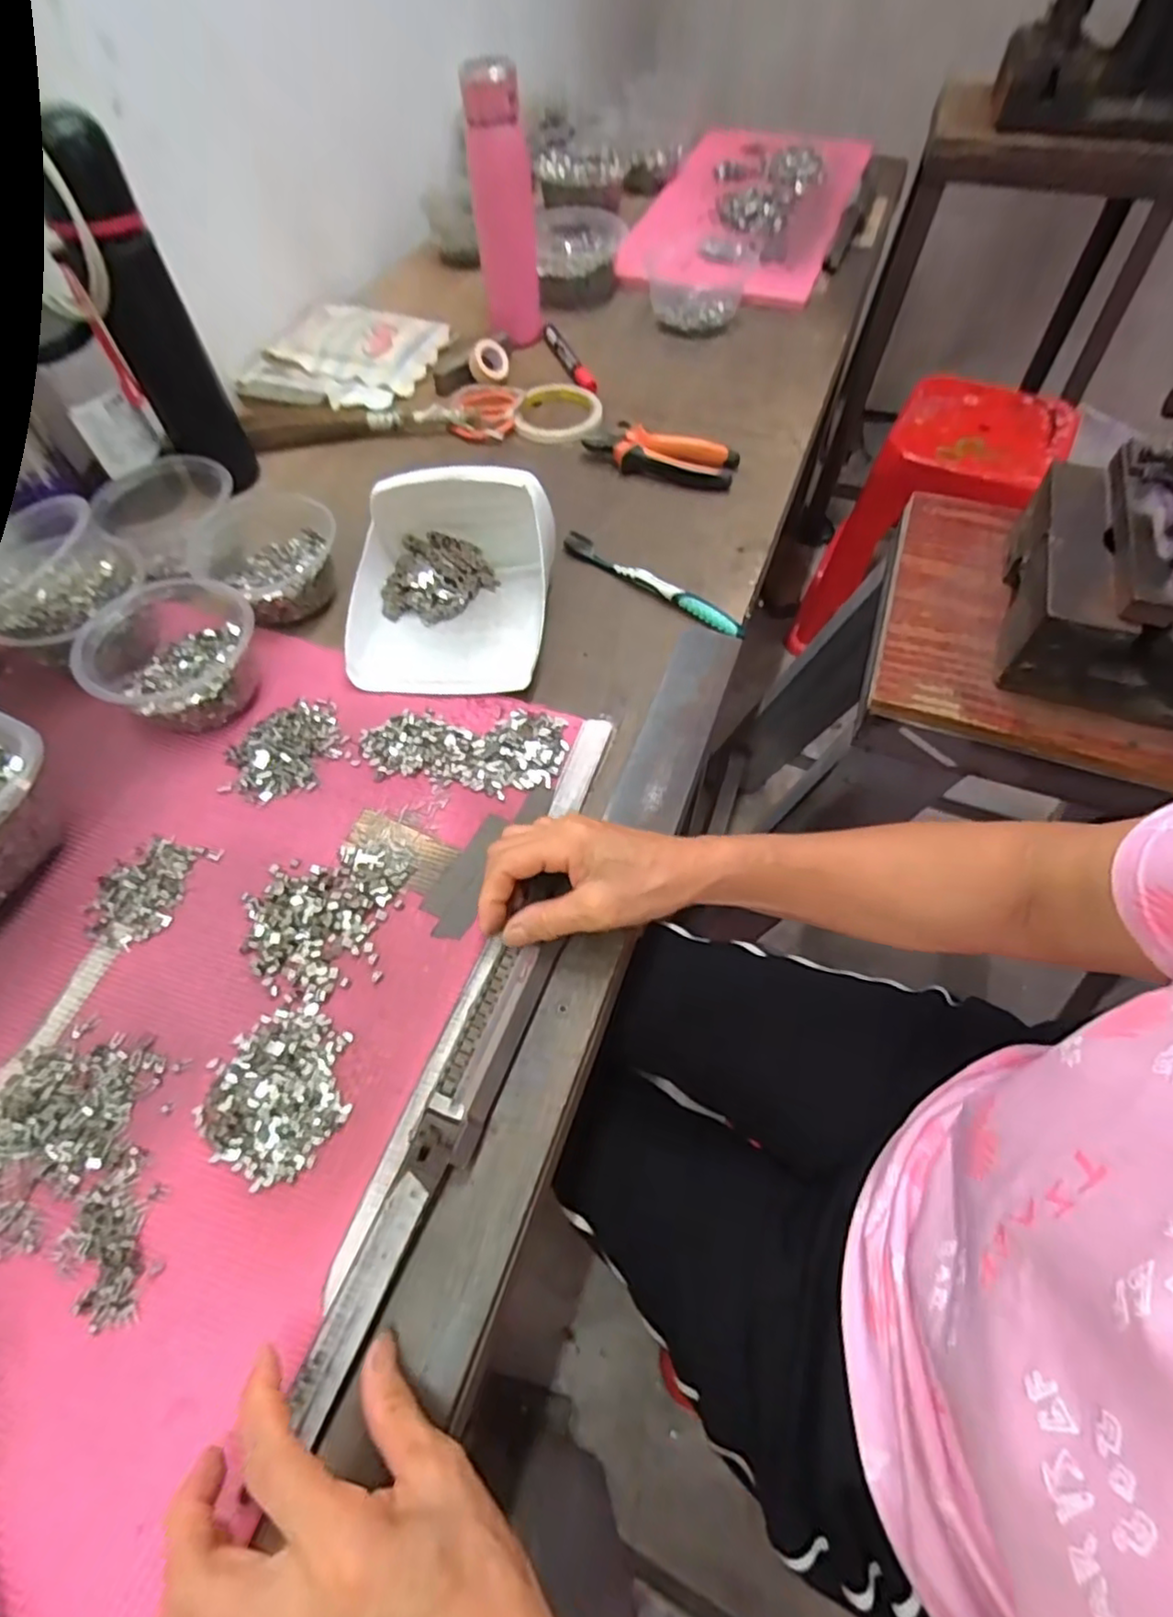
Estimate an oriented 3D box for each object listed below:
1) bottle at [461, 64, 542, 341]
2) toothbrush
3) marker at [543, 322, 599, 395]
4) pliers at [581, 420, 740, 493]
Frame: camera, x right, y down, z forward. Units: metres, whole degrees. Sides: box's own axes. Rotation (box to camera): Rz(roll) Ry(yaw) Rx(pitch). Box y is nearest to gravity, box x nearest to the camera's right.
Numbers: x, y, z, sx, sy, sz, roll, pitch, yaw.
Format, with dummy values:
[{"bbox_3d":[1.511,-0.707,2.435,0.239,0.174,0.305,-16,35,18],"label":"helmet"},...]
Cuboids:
[{"bbox_3d":[-0.088,-0.632,0.708,0.065,0.206,0.052,-3,59,-1],"label":"bottle"},{"bbox_3d":[0.056,-0.192,0.565,0.178,0.020,0.014,34,65,20],"label":"toothbrush"},{"bbox_3d":[-0.020,-0.519,0.766,0.017,0.015,0.151,-19,60,-11],"label":"marker"},{"bbox_3d":[0.075,-0.355,0.660,0.151,0.028,0.064,23,62,14],"label":"pliers"}]

